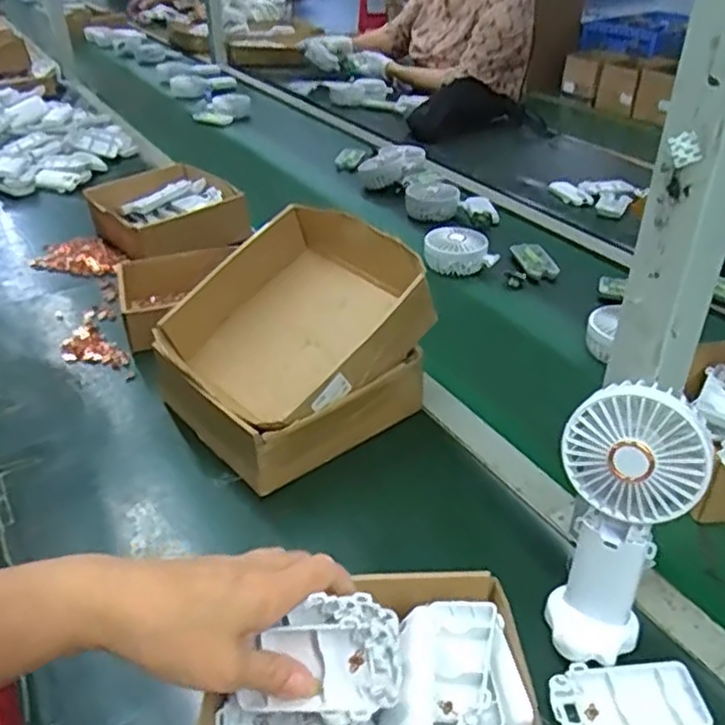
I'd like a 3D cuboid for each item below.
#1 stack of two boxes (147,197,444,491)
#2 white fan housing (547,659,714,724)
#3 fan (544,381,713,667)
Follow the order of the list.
[{"bbox_3d":[-0.066,-0.021,0.703,0.224,0.169,0.200,-25,41,-31],"label":"stack of two boxes"},{"bbox_3d":[0.171,0.221,0.458,0.098,0.012,0.050,-6,35,-8],"label":"white fan housing"},{"bbox_3d":[0.163,0.113,0.463,0.085,0.183,0.081,15,37,22],"label":"fan"}]

